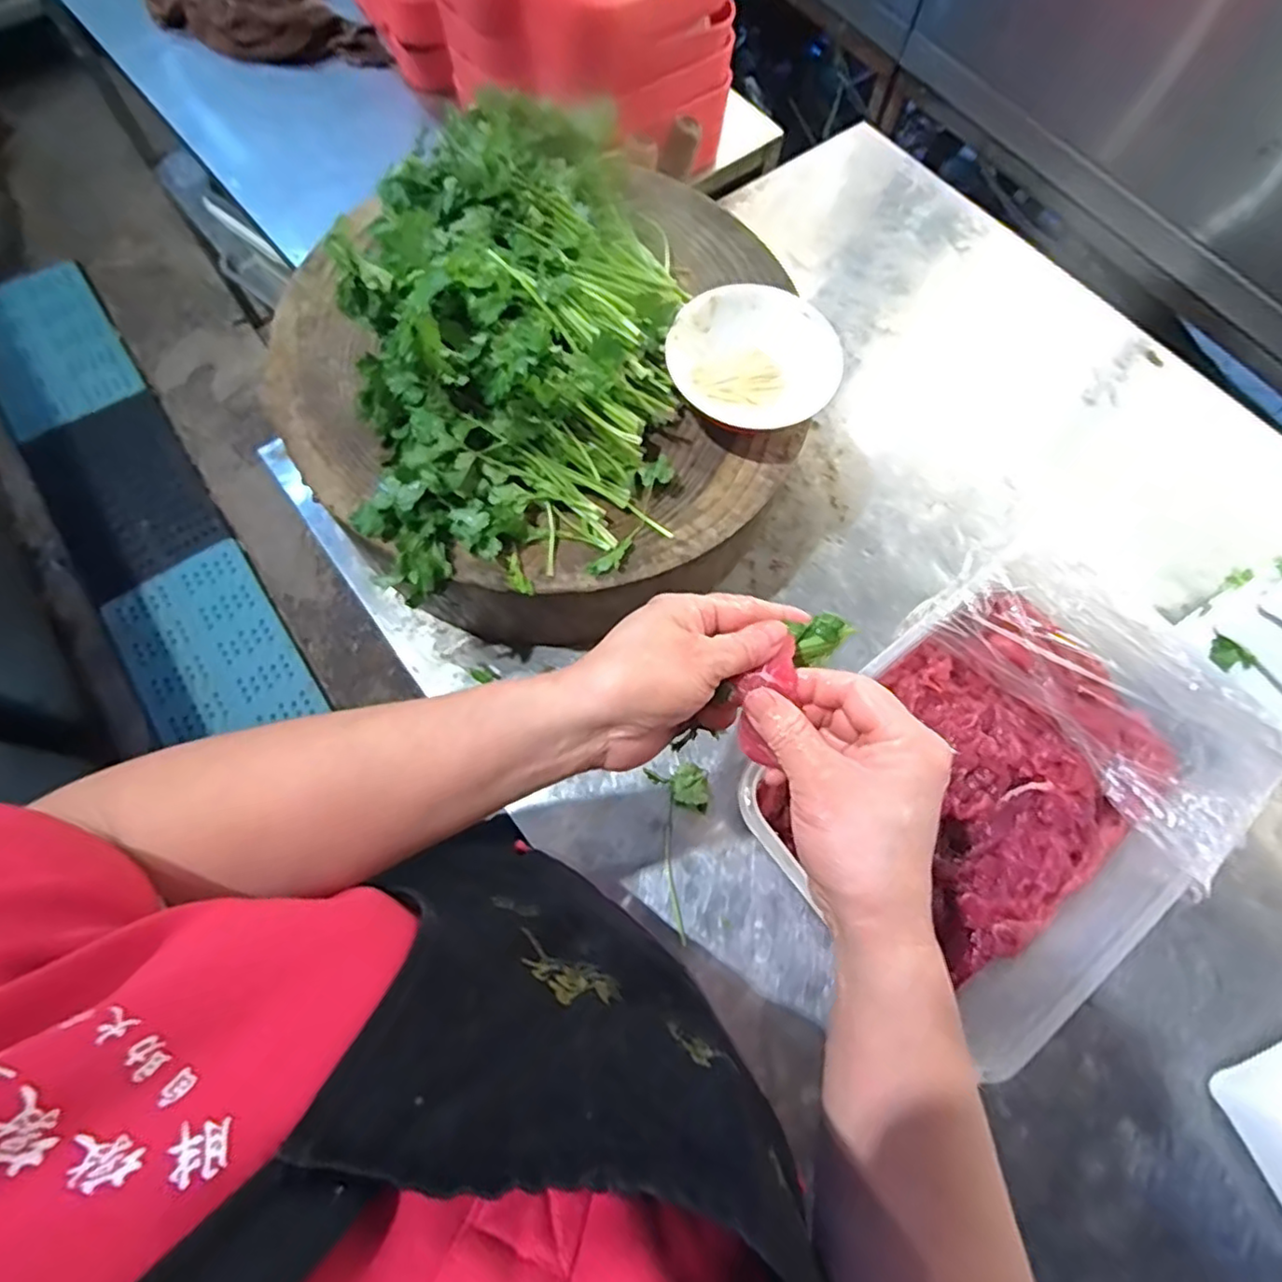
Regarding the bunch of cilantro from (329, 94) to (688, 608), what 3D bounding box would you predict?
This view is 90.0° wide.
[{"bbox_3d":[-0.085,-0.217,0.444,0.213,0.095,0.339,-3,70,-4],"label":"bunch of cilantro"}]

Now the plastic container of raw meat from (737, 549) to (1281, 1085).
[{"bbox_3d":[0.236,0.098,0.439,0.272,0.106,0.219,-42,77,-16],"label":"plastic container of raw meat"}]

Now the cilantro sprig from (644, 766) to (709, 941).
[{"bbox_3d":[0.037,0.152,0.475,0.045,0.017,0.122,-10,71,-6],"label":"cilantro sprig"}]

